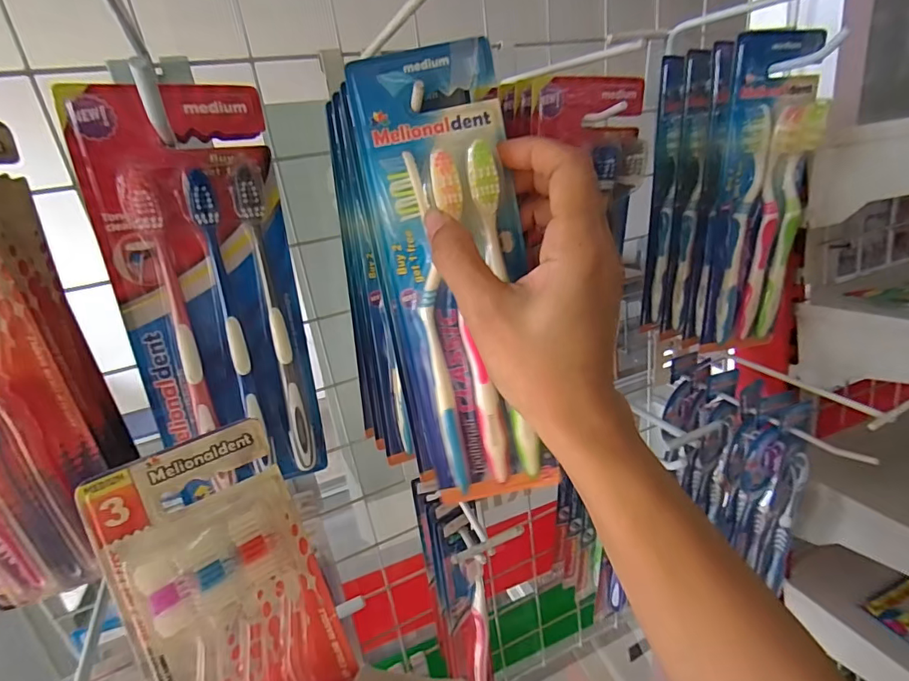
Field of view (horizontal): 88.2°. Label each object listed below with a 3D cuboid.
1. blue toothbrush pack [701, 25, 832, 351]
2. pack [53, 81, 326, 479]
[{"bbox_3d":[0.240,-0.107,0.368,0.067,0.233,0.020,-4,21,5],"label":"blue toothbrush pack"},{"bbox_3d":[-0.125,-0.016,0.252,0.085,0.215,0.027,-15,20,-24],"label":"pack"}]

